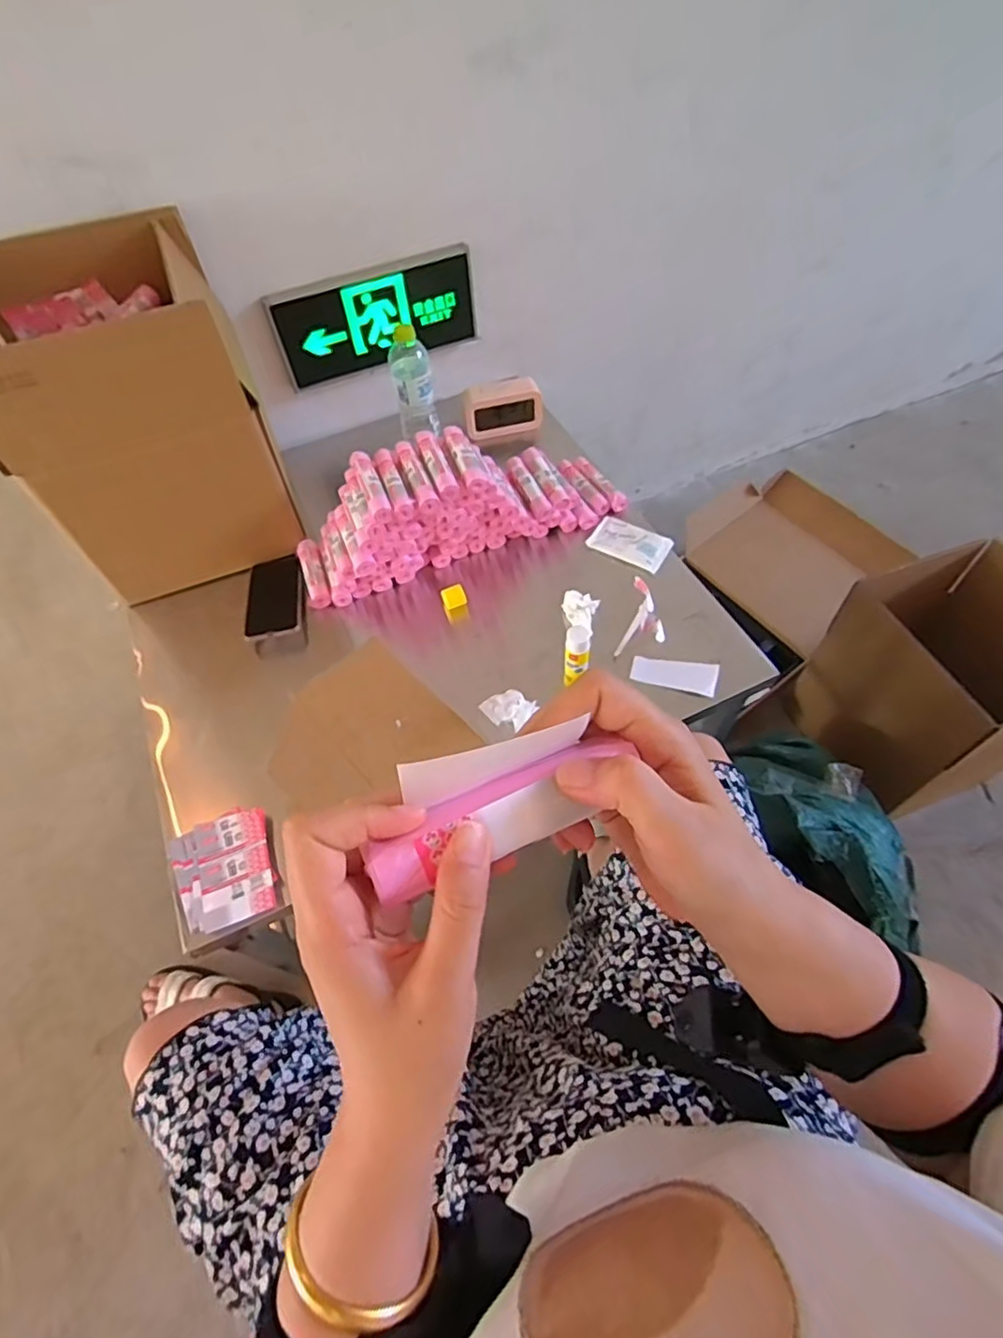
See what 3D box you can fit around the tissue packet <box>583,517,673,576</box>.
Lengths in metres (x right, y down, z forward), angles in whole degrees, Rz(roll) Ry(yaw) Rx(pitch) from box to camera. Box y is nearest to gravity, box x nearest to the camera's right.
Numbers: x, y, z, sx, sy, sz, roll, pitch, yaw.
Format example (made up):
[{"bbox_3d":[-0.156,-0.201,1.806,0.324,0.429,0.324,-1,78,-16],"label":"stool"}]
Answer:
[{"bbox_3d":[0.201,-0.200,0.975,0.123,0.010,0.075,26,61,20],"label":"tissue packet"}]

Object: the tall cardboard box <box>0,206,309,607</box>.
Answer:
[{"bbox_3d":[-0.507,-0.349,0.879,0.310,0.364,0.293,-24,58,-13],"label":"tall cardboard box"}]

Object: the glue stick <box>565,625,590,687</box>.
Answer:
[{"bbox_3d":[0.097,-0.013,0.793,0.030,0.104,0.027,6,56,7],"label":"glue stick"}]

